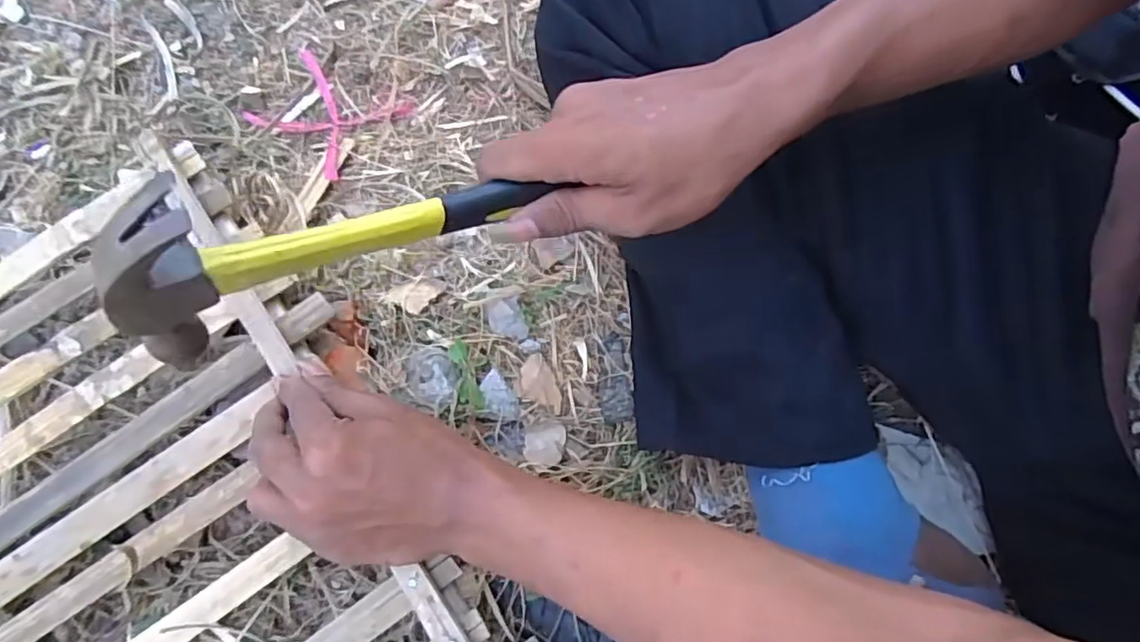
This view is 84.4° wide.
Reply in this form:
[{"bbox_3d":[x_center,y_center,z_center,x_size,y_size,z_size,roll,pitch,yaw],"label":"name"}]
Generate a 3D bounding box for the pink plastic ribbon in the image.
[{"bbox_3d":[-0.180,-0.158,0.464,0.093,0.011,0.086,36,74,10],"label":"pink plastic ribbon"}]

